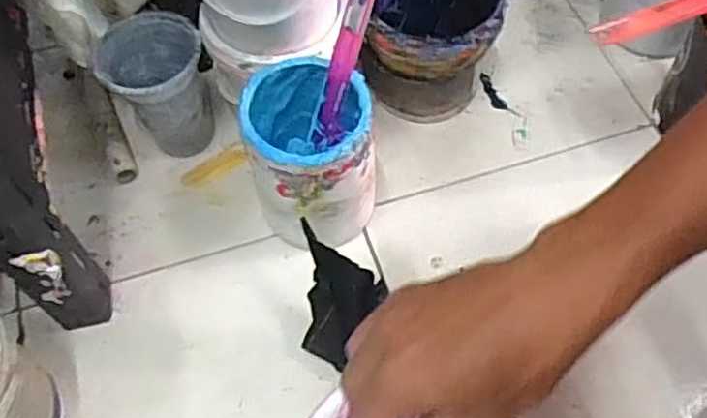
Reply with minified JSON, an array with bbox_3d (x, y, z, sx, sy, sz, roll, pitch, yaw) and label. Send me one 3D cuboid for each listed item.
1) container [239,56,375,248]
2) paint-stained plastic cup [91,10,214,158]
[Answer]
[{"bbox_3d":[-0.034,-0.041,0.567,0.090,0.142,0.101,-9,59,-4],"label":"container"},{"bbox_3d":[-0.170,-0.106,0.616,0.084,0.119,0.077,-1,59,1],"label":"paint-stained plastic cup"}]

